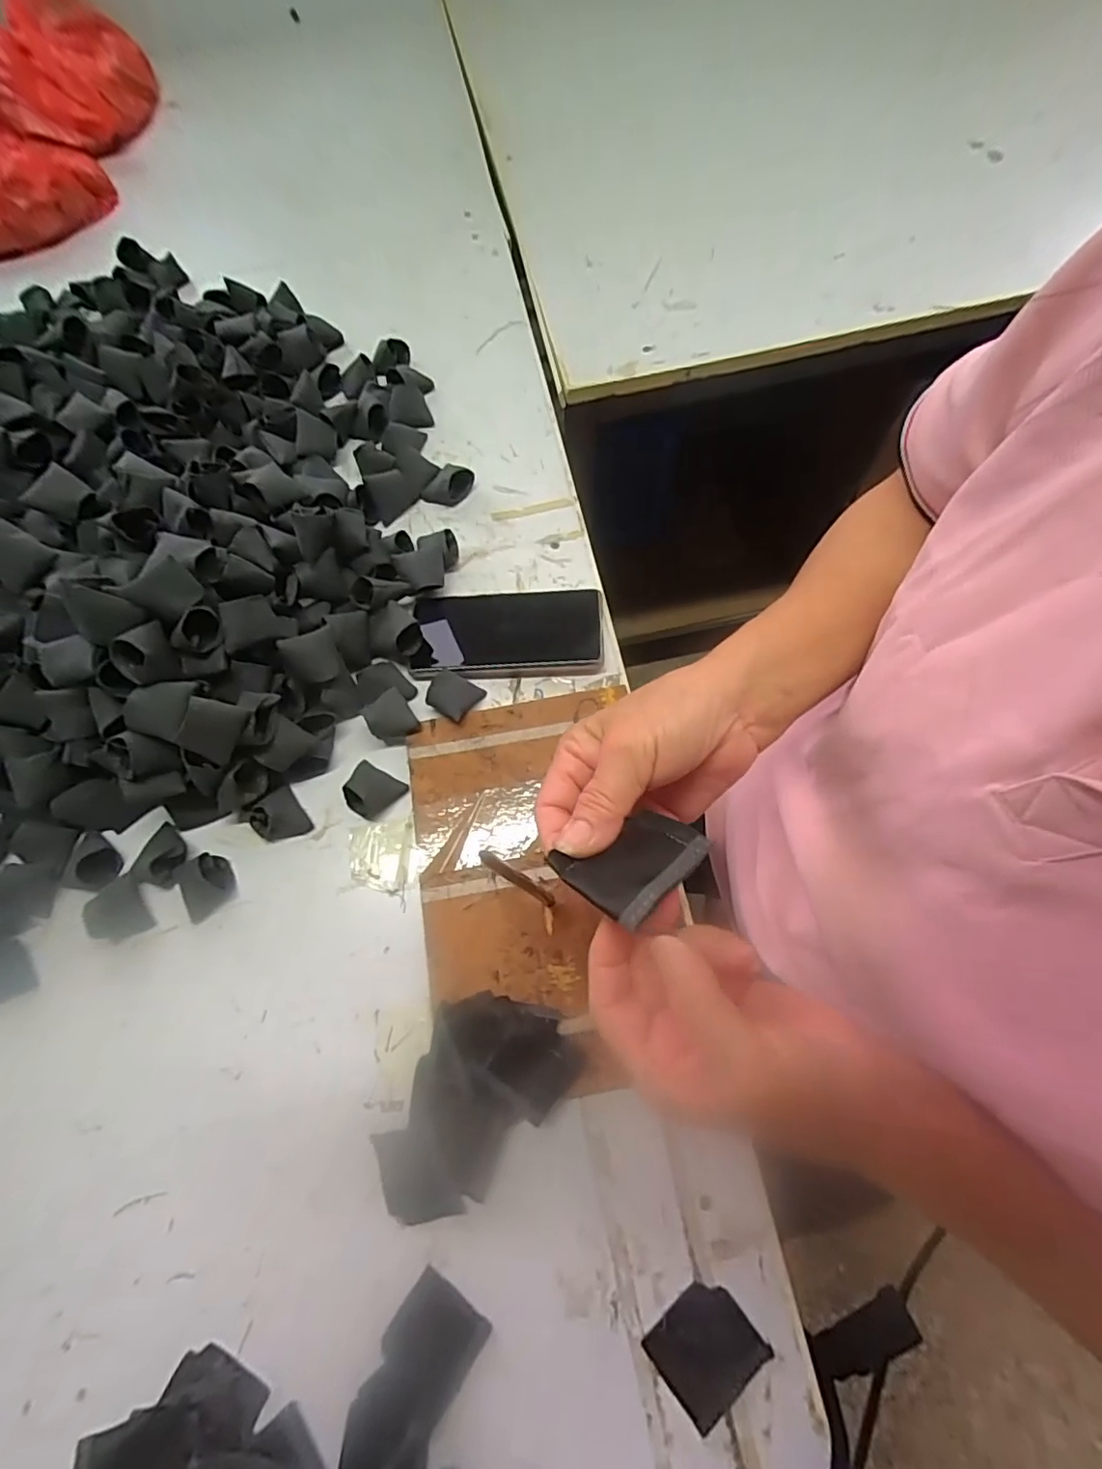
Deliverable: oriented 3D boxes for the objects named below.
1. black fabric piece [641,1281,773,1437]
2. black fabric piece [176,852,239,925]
[{"bbox_3d":[0.087,0.343,0.329,0.053,0.004,0.049,-38,73,-11],"label":"black fabric piece"},{"bbox_3d":[-0.255,0.110,0.432,0.040,0.013,0.039,-35,72,-10],"label":"black fabric piece"}]

